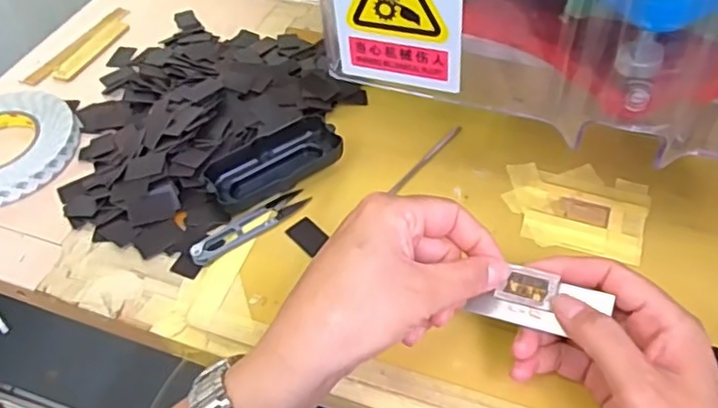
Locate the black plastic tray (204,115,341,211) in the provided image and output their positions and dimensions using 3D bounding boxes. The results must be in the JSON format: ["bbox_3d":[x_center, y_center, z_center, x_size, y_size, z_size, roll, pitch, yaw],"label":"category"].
[{"bbox_3d":[-0.071,-0.034,0.510,0.108,0.028,0.049,-23,51,-16],"label":"black plastic tray"}]

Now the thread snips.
[{"bbox_3d":[-0.086,0.015,0.484,0.101,0.009,0.022,-30,53,-21],"label":"thread snips"}]

